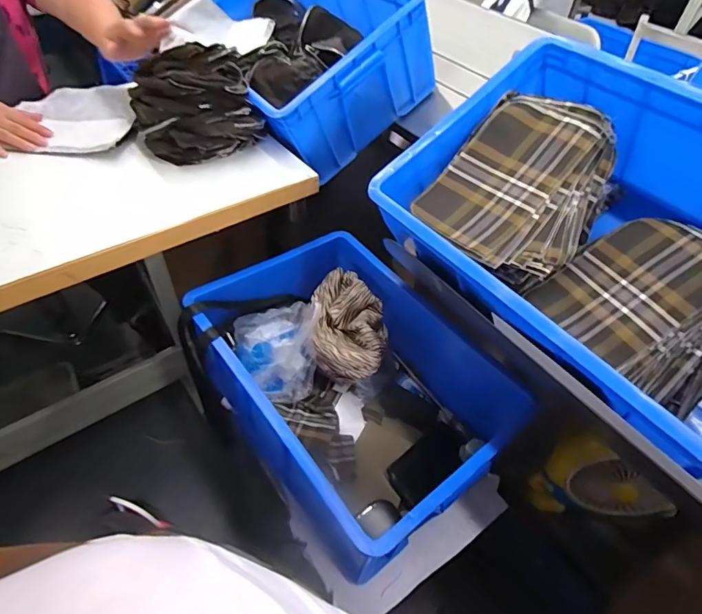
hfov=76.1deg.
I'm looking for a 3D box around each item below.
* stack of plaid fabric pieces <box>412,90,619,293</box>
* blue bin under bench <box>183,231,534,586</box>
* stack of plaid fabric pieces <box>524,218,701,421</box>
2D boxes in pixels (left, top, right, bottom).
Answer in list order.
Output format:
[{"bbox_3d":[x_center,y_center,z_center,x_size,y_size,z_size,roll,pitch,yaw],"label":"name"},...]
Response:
[{"bbox_3d":[0.247,-0.168,0.658,0.217,0.110,0.285,36,82,27],"label":"stack of plaid fabric pieces"},{"bbox_3d":[-0.001,0.120,0.816,0.392,0.188,0.507,-30,57,-27],"label":"blue bin under bench"},{"bbox_3d":[0.410,0.001,0.613,0.216,0.120,0.222,-44,57,-3],"label":"stack of plaid fabric pieces"}]

